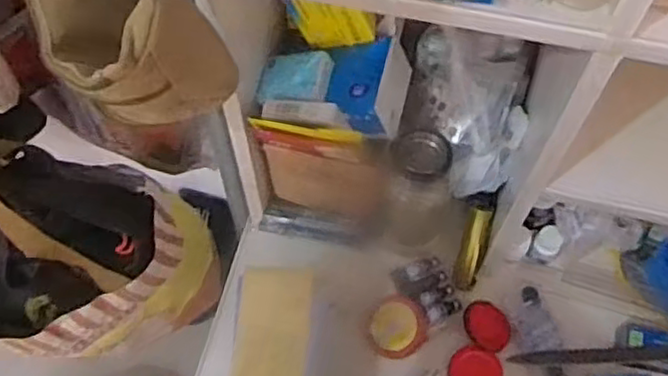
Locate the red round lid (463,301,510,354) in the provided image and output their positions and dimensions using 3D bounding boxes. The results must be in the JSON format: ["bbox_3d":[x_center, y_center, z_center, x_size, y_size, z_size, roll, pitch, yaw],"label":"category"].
[{"bbox_3d":[0.182,0.168,0.826,0.061,0.015,0.062,13,48,-15],"label":"red round lid"}]

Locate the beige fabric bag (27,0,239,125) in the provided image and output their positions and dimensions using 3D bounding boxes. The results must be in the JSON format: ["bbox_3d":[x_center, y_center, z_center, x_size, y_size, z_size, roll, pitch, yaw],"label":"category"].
[{"bbox_3d":[-0.169,-0.142,0.535,0.125,0.168,0.155,-30,67,-14],"label":"beige fabric bag"}]

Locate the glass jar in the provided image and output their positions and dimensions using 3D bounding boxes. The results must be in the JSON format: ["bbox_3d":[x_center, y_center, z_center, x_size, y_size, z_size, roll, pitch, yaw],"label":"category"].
[{"bbox_3d":[0.097,0.016,0.814,0.071,0.201,0.070,0,63,0],"label":"glass jar"}]

